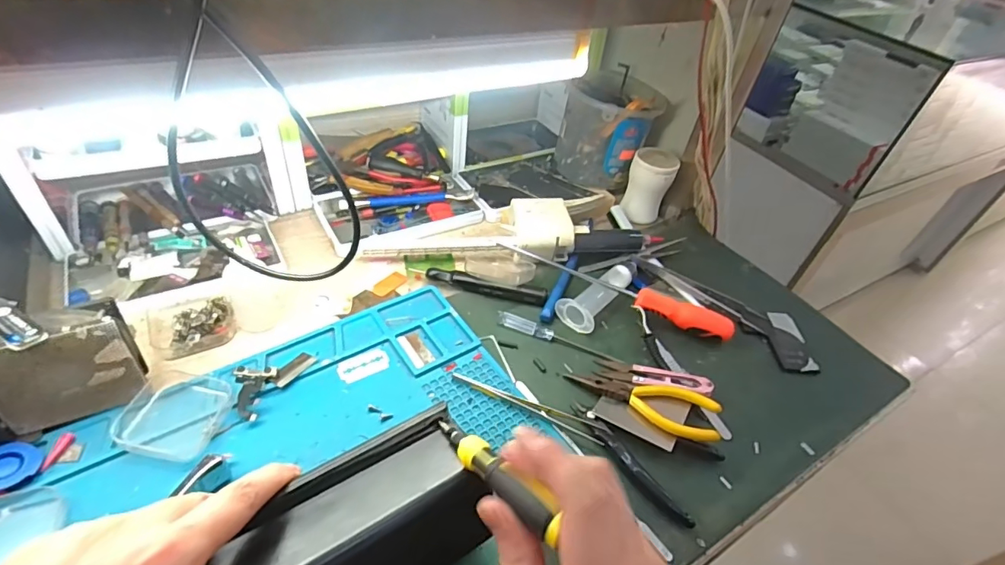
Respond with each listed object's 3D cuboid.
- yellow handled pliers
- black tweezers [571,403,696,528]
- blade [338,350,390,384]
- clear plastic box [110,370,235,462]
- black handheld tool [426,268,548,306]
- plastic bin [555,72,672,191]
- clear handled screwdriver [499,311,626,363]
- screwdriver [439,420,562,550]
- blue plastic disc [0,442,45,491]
[{"bbox_3d":[0.120,0.102,0.430,0.123,0.019,0.048,17,43,8],"label":"yellow handled pliers"},{"bbox_3d":[0.099,0.140,0.394,0.016,0.010,0.120,-21,50,-29],"label":"black tweezers"},{"bbox_3d":[-0.120,0.072,0.434,0.043,0.004,0.025,-12,50,-23],"label":"blade"},{"bbox_3d":[-0.242,0.097,0.377,0.065,0.014,0.066,12,42,2],"label":"clear plastic box"},{"bbox_3d":[-0.016,0.004,0.516,0.123,0.017,0.011,12,42,3],"label":"black handheld tool"},{"bbox_3d":[0.139,-0.194,0.667,0.119,0.129,0.109,26,45,17],"label":"plastic bin"},{"bbox_3d":[0.055,0.052,0.481,0.122,0.008,0.015,19,43,10],"label":"clear handled screwdriver"},{"bbox_3d":[-0.006,0.099,0.270,0.016,0.014,0.106,-24,31,-31],"label":"screwdriver"},{"bbox_3d":[-0.330,0.121,0.332,0.037,0.006,0.034,14,44,-15],"label":"blue plastic disc"}]

